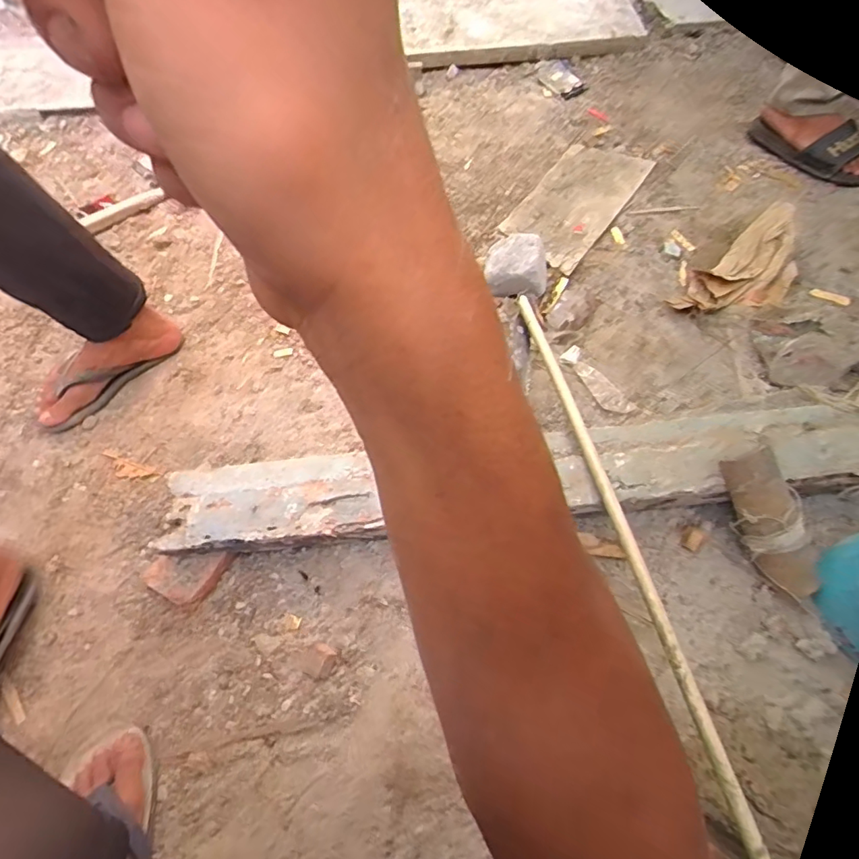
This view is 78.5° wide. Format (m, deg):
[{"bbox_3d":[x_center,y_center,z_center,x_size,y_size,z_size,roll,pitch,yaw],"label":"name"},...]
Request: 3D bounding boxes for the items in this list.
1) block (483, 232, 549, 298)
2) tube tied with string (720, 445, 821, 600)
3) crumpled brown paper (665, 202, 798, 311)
[{"bbox_3d":[0.152,-0.284,0.925,0.110,0.076,0.111,10,62,9],"label":"block"},{"bbox_3d":[0.448,0.122,0.682,0.075,0.074,0.221,-28,100,-12],"label":"tube tied with string"},{"bbox_3d":[0.561,-0.279,0.915,0.310,0.038,0.132,-36,65,-15],"label":"crumpled brown paper"}]

